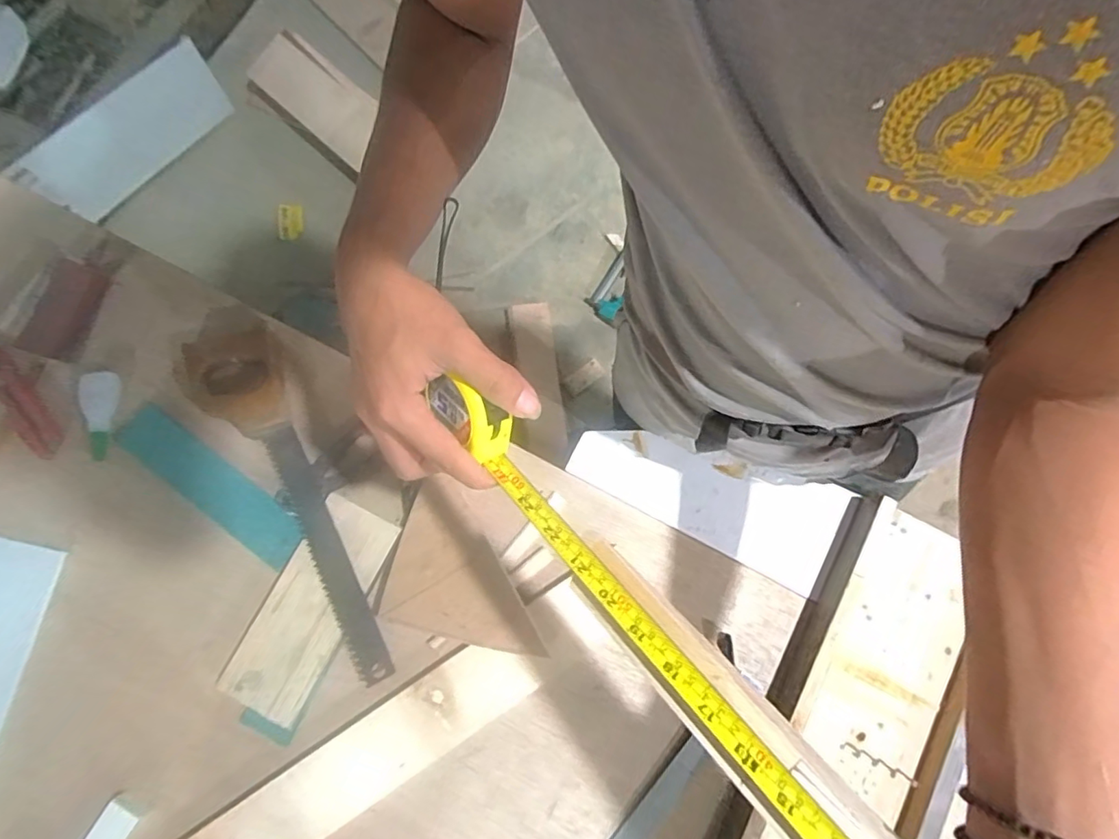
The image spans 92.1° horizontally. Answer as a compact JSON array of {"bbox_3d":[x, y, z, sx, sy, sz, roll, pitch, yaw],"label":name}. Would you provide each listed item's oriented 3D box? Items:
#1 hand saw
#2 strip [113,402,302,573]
[{"bbox_3d":[-0.261,0.065,0.536,0.093,0.027,0.398,-35,81,-6],"label":"hand saw"},{"bbox_3d":[-0.356,0.064,0.549,0.224,0.008,0.052,36,76,5],"label":"strip"}]

